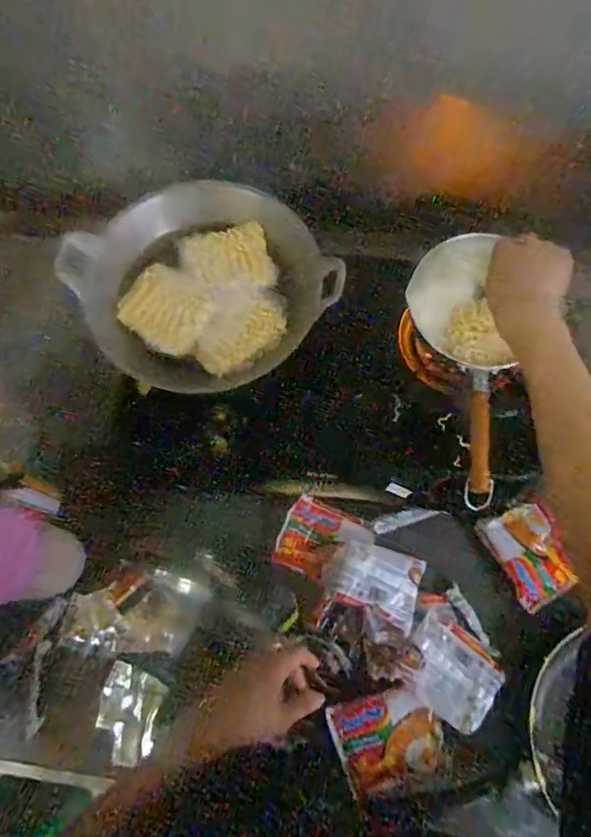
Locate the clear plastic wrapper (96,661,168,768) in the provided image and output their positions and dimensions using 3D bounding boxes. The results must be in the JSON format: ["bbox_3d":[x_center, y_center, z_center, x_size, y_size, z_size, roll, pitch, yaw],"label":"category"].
[{"bbox_3d":[-0.214,0.379,0.662,0.076,0.009,0.109,10,72,4],"label":"clear plastic wrapper"}]

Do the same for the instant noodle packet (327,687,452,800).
[{"bbox_3d":[0.115,0.393,0.629,0.124,0.016,0.104,-16,72,-5],"label":"instant noodle packet"}]

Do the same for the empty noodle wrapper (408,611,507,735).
[{"bbox_3d":[0.194,0.316,0.647,0.113,0.017,0.100,35,76,15],"label":"empty noodle wrapper"}]

